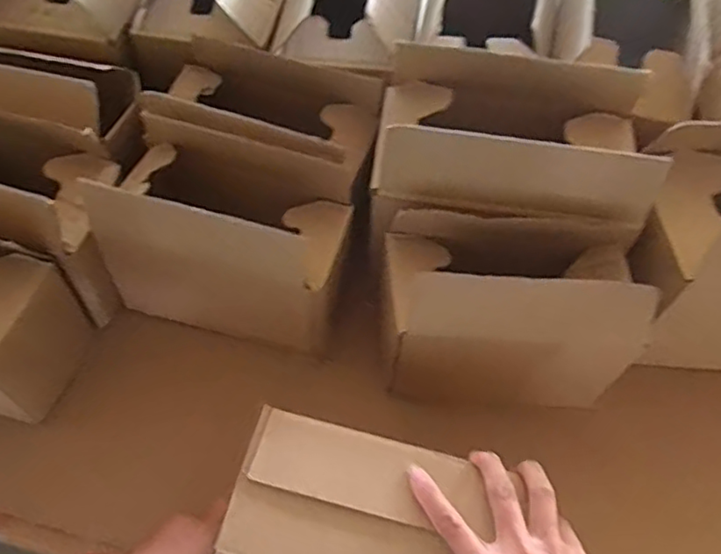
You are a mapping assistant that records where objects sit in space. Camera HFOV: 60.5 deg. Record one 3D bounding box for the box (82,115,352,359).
[{"bbox_3d":[-0.119,-0.036,0.572,0.196,0.175,0.113,13,60,5],"label":"box"}]

